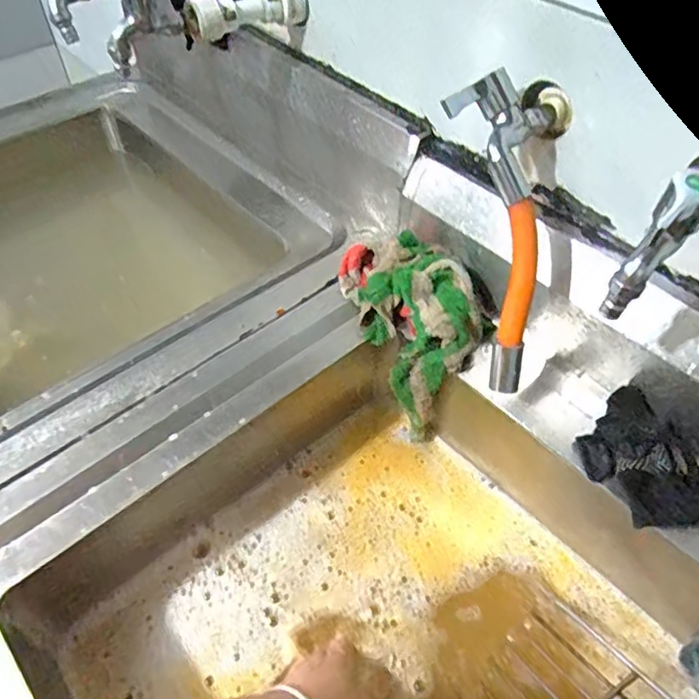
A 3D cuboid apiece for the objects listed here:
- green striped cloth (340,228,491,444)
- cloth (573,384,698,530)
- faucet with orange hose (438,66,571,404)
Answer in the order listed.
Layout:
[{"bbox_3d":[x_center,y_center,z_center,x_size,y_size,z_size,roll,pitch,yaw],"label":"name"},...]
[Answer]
[{"bbox_3d":[0.056,-0.010,0.629,0.092,0.183,0.164,-29,56,-24],"label":"green striped cloth"},{"bbox_3d":[0.240,0.095,0.486,0.073,0.023,0.117,-32,62,-3],"label":"cloth"},{"bbox_3d":[0.127,-0.090,0.479,0.108,0.051,0.247,-2,95,-4],"label":"faucet with orange hose"}]

